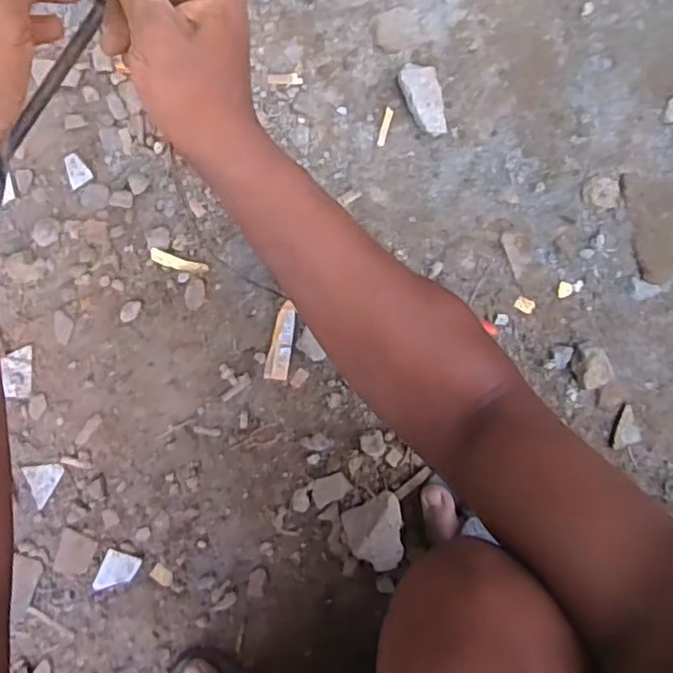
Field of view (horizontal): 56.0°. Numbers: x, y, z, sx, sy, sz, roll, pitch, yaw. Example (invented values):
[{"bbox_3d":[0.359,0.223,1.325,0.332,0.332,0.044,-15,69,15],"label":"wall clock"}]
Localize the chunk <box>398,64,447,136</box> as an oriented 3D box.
[{"bbox_3d":[0.089,-0.238,0.638,0.035,0.022,0.073,-21,92,2],"label":"chunk"}]

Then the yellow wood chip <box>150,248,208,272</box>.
[{"bbox_3d":[-0.164,-0.076,0.656,0.061,0.004,0.014,18,96,0],"label":"yellow wood chip"}]

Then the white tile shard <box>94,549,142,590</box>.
[{"bbox_3d":[-0.234,0.253,0.673,0.036,0.004,0.048,25,93,0],"label":"white tile shard"}]

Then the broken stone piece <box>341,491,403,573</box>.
[{"bbox_3d":[0.045,0.199,0.651,0.062,0.044,0.067,0,93,1],"label":"broken stone piece"}]

